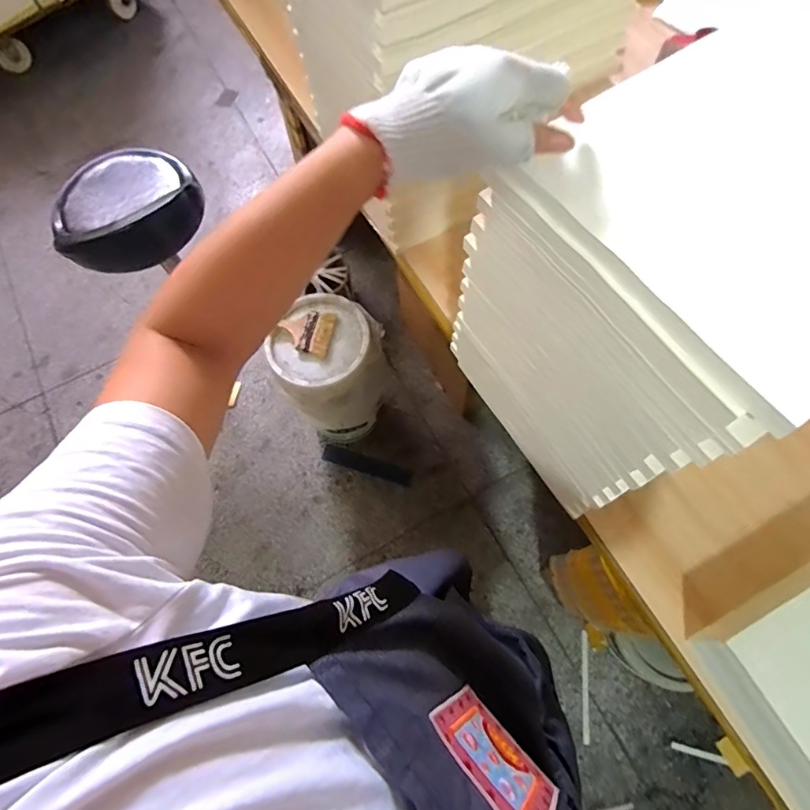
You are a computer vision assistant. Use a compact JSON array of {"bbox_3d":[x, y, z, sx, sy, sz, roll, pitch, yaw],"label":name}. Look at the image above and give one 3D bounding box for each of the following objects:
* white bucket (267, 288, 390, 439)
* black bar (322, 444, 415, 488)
[{"bbox_3d":[-0.178,-0.072,1.318,0.253,0.435,0.235,-1,69,2],"label":"white bucket"},{"bbox_3d":[-0.114,0.183,1.480,0.281,0.017,0.051,17,72,8],"label":"black bar"}]

